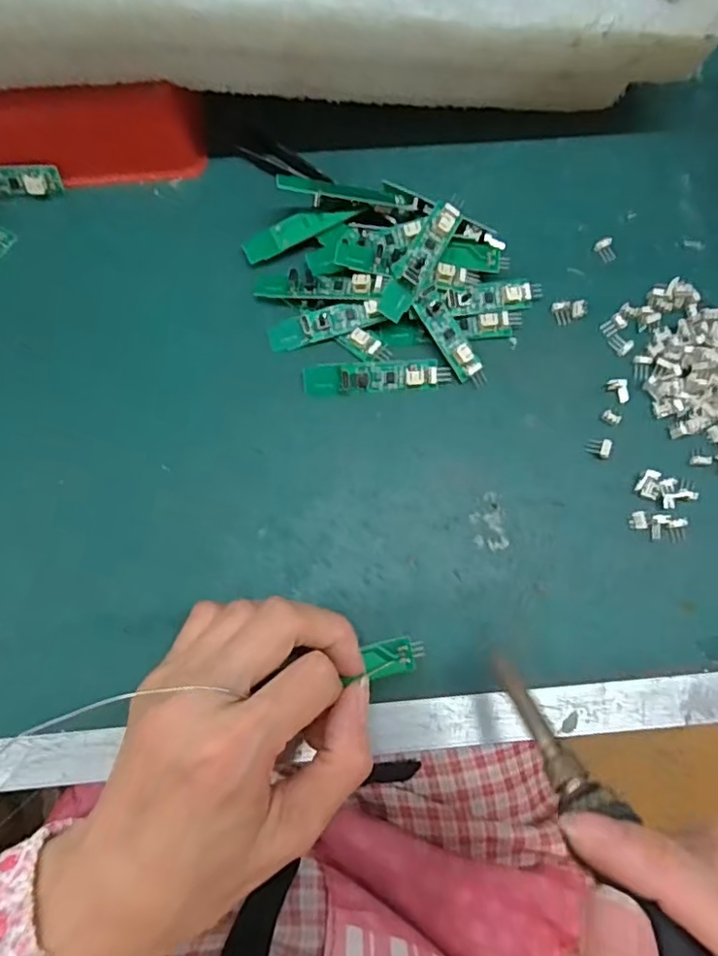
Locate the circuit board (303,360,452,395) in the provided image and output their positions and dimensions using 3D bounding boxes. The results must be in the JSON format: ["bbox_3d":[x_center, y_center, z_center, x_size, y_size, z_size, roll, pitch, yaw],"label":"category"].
[{"bbox_3d":[0.008,-0.048,0.283,0.068,0.006,0.013,-4,78,-3],"label":"circuit board"}]

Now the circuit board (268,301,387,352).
[{"bbox_3d":[-0.017,-0.073,0.285,0.060,0.009,0.013,-16,93,4],"label":"circuit board"}]

